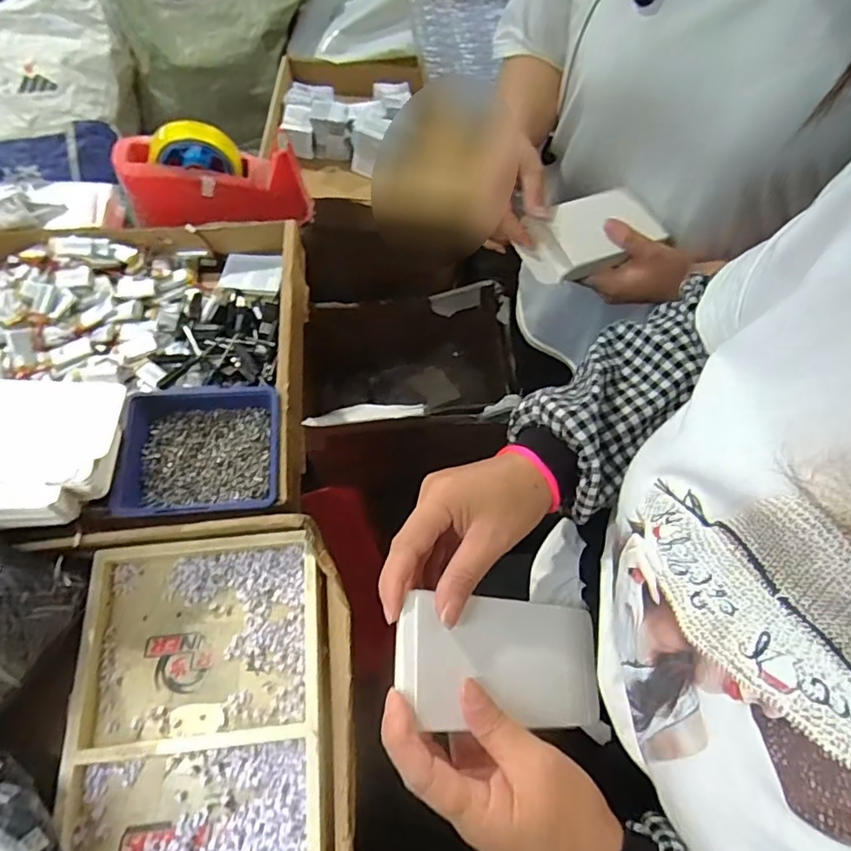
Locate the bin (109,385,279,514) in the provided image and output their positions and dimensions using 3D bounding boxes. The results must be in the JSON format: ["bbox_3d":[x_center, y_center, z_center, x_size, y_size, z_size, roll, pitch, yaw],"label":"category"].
[{"bbox_3d":[-0.209,0.025,0.525,0.138,0.037,0.120,-3,64,-4],"label":"bin"}]

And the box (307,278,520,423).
[{"bbox_3d":[-0.050,-0.083,1.207,0.432,0.305,0.292,-3,64,-4],"label":"box"}]

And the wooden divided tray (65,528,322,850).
[{"bbox_3d":[-0.181,0.255,0.444,0.187,0.031,0.322,-6,64,-5],"label":"wooden divided tray"}]

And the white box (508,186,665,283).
[{"bbox_3d":[0.150,-0.178,0.510,0.129,0.027,0.065,-24,67,-13],"label":"white box"}]

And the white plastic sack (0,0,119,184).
[{"bbox_3d":[-0.826,-0.675,1.152,0.358,0.210,0.327,-11,65,-7],"label":"white plastic sack"}]

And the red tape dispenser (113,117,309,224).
[{"bbox_3d":[-0.242,-0.287,0.640,0.202,0.100,0.071,-7,64,-5],"label":"red tape dispenser"}]

